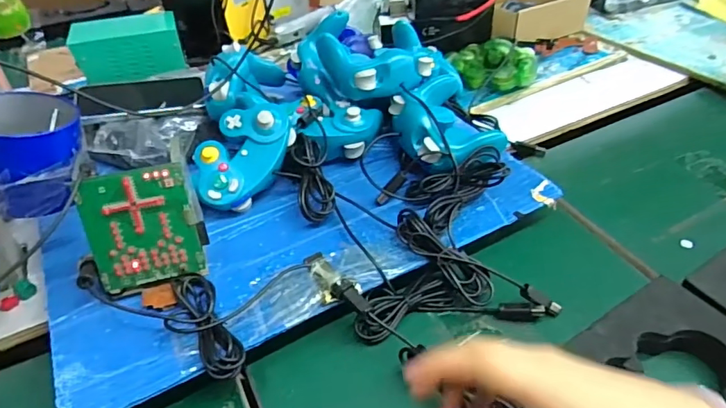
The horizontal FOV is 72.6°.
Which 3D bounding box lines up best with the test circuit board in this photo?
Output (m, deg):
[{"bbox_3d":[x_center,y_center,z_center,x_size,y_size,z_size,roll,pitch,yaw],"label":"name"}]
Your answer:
[{"bbox_3d":[-0.194,0.022,0.437,0.088,0.106,0.006,-11,19,-13],"label":"test circuit board"}]

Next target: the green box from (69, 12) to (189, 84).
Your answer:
[{"bbox_3d":[-0.377,-0.255,0.799,0.157,0.069,0.098,-14,44,-13],"label":"green box"}]

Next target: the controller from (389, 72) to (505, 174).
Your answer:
[{"bbox_3d":[0.094,-0.088,0.592,0.107,0.065,0.149,-14,44,-14],"label":"controller"}]

